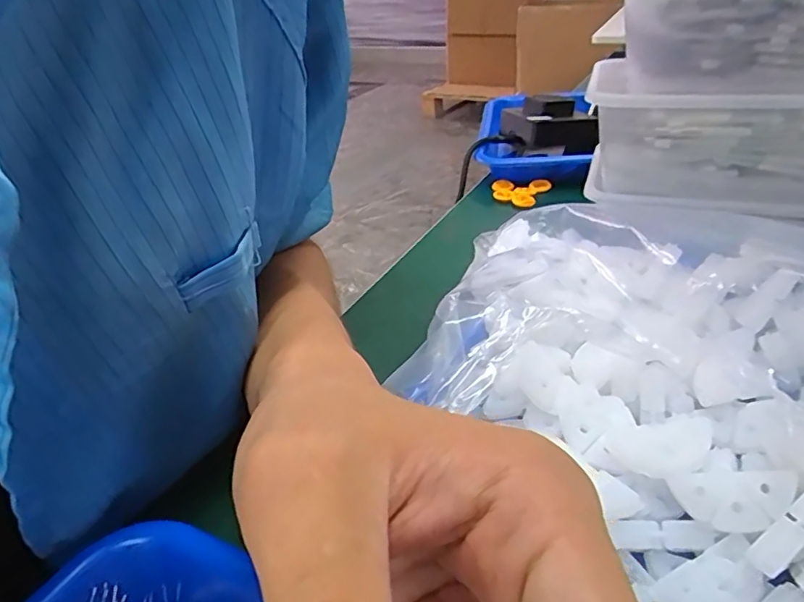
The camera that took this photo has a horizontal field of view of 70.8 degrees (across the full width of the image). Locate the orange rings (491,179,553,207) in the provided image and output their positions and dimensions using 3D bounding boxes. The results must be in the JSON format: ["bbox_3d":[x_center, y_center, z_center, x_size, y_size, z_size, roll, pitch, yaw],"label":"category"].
[{"bbox_3d":[0.104,-0.100,0.515,0.047,0.009,0.054,16,38,29],"label":"orange rings"}]

